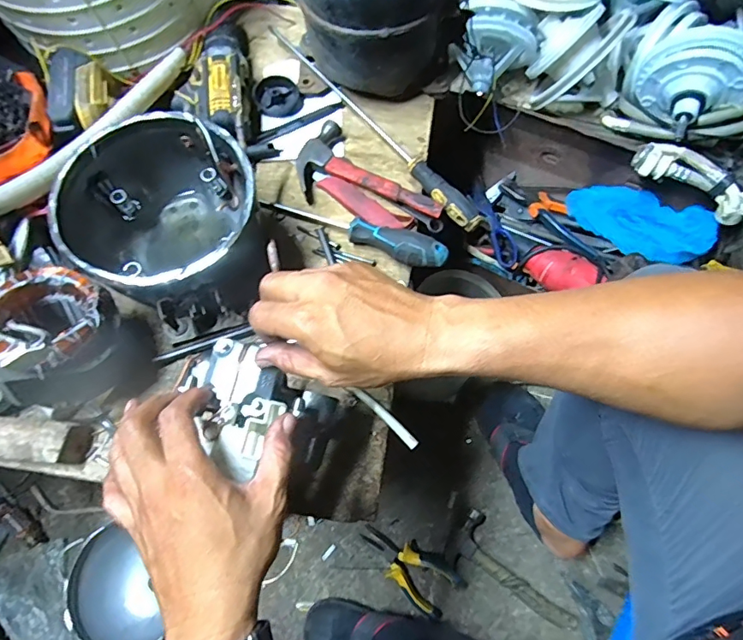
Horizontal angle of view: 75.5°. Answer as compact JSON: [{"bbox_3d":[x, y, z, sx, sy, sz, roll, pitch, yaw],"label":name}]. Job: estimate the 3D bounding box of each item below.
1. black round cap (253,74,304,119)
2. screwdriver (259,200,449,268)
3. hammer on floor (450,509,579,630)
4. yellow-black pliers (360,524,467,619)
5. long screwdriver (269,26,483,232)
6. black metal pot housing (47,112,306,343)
[{"bbox_3d":[-0.120,-0.287,0.613,0.056,0.014,0.063,-18,71,-5],"label":"black round cap"},{"bbox_3d":[-0.021,-0.104,0.535,0.217,0.036,0.030,24,73,9],"label":"screwdriver"},{"bbox_3d":[0.220,0.371,0.717,0.195,0.028,0.085,26,73,10],"label":"hammer on floor"},{"bbox_3d":[0.058,0.361,0.713,0.156,0.035,0.075,41,77,14],"label":"yellow-black pliers"},{"bbox_3d":[0.000,-0.242,0.587,0.024,0.022,0.370,-37,74,-11],"label":"long screwdriver"},{"bbox_3d":[-0.200,-0.100,0.488,0.191,0.119,0.172,37,76,13],"label":"black metal pot housing"}]

